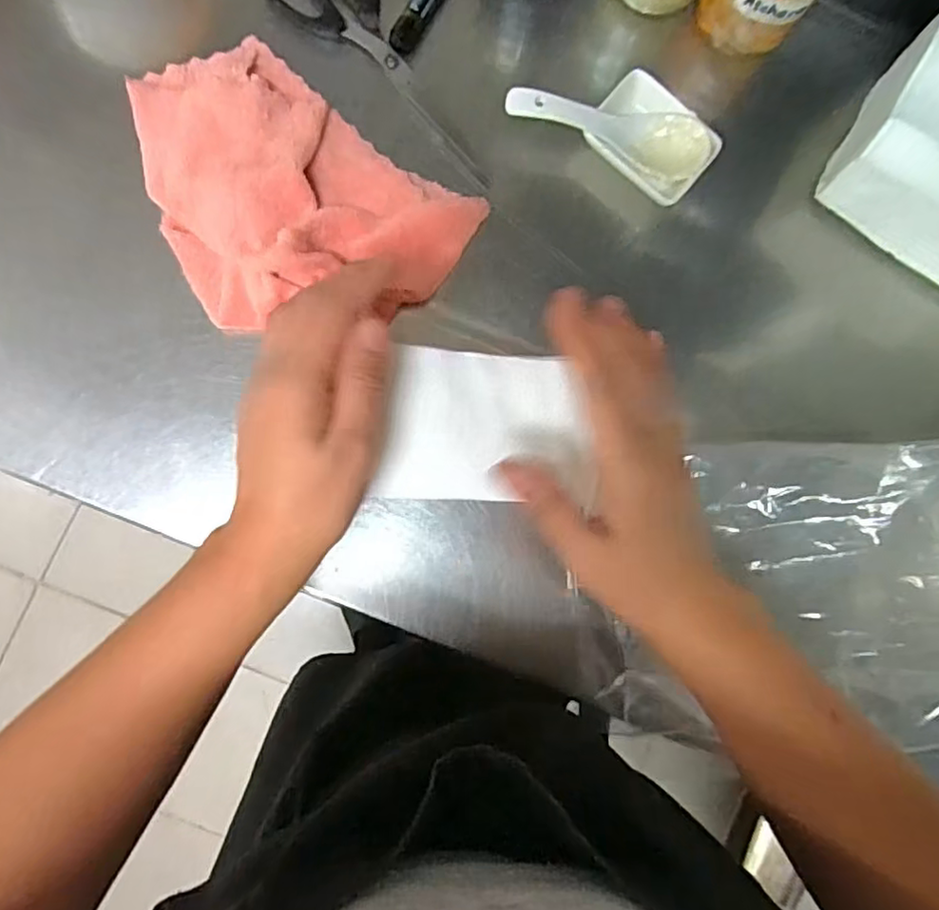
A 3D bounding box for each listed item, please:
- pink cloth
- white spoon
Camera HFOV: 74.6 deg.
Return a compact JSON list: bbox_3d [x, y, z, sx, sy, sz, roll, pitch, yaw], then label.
[{"bbox_3d":[-0.121,-0.160,0.382,0.225,0.040,0.161,36,84,-3],"label":"pink cloth"},{"bbox_3d":[0.092,-0.218,0.403,0.133,0.019,0.037,19,85,-5],"label":"white spoon"}]

